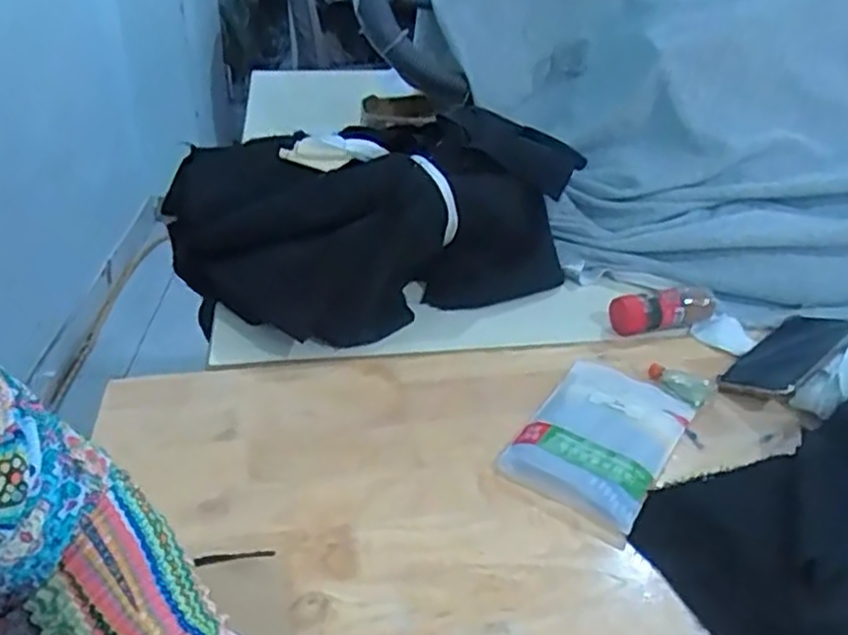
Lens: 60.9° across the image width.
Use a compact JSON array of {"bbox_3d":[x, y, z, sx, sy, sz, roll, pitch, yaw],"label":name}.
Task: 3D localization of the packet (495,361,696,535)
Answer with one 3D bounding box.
[{"bbox_3d":[0.150,0.099,0.612,0.114,0.020,0.175,21,38,28],"label":"packet"}]

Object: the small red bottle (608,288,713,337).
[{"bbox_3d":[0.260,-0.009,0.773,0.117,0.035,0.037,-6,34,-10],"label":"small red bottle"}]

